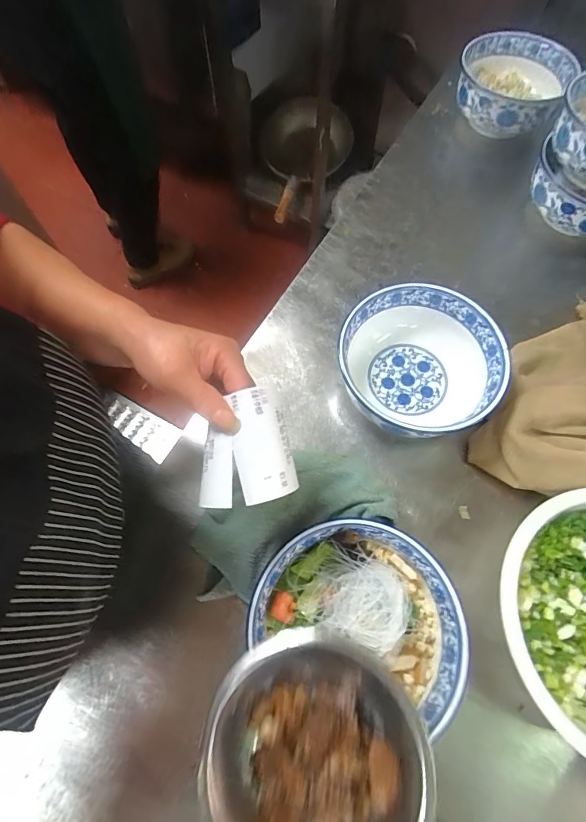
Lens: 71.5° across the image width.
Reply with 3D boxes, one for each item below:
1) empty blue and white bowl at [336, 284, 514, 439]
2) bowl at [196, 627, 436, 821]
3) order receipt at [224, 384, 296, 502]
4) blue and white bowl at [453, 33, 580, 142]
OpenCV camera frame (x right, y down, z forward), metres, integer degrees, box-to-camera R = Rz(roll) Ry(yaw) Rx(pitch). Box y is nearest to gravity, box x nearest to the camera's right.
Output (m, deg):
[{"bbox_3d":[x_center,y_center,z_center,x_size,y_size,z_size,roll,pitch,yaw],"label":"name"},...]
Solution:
[{"bbox_3d":[0.137,-0.047,0.457,0.157,0.086,0.160,1,65,-1],"label":"empty blue and white bowl"},{"bbox_3d":[0.013,0.207,0.245,0.128,0.039,0.128,0,67,-1],"label":"bowl"},{"bbox_3d":[-0.022,0.023,0.286,0.038,0.013,0.077,-10,87,-5],"label":"order receipt"},{"bbox_3d":[0.331,-0.496,0.638,0.152,0.093,0.149,1,65,-1],"label":"blue and white bowl"}]

